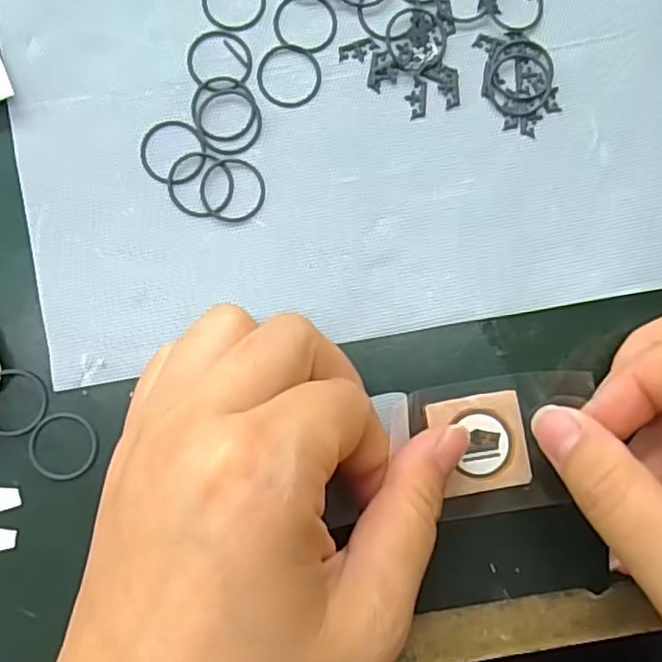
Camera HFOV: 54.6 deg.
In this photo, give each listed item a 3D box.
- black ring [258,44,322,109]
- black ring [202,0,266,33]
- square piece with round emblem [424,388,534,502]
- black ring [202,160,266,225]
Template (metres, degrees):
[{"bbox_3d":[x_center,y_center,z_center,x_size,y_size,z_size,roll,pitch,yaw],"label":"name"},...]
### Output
[{"bbox_3d":[-0.013,-0.083,0.207,0.020,0.004,0.021,0,87,-3],"label":"black ring"},{"bbox_3d":[-0.032,-0.108,0.209,0.020,0.004,0.021,0,87,-3],"label":"black ring"},{"bbox_3d":[0.047,0.035,0.197,0.028,0.004,0.029,-11,87,-3],"label":"square piece with round emblem"},{"bbox_3d":[-0.031,-0.045,0.204,0.020,0.004,0.021,0,87,-3],"label":"black ring"}]

